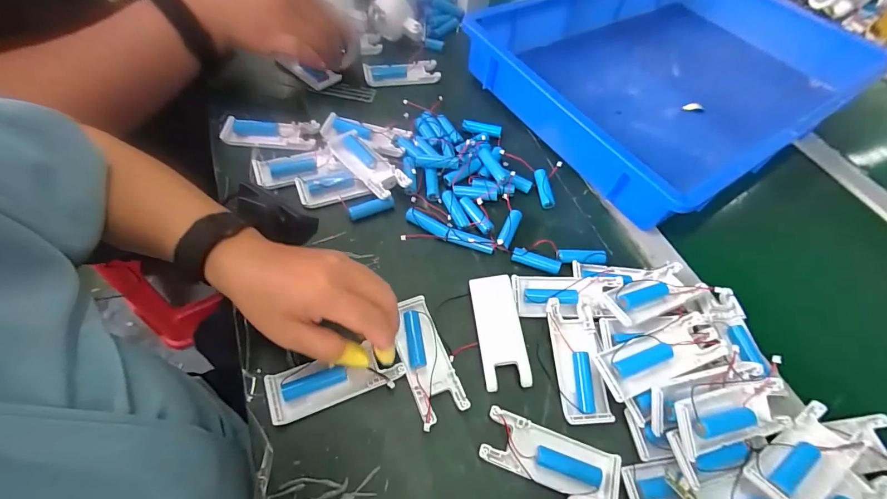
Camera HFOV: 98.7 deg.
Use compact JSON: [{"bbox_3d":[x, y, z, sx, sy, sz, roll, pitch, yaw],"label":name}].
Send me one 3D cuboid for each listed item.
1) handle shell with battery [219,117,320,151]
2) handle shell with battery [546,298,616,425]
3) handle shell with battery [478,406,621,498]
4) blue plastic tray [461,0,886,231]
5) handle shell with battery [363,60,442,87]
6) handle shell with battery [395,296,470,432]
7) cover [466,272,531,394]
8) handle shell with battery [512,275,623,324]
[{"bbox_3d":[-0.206,-0.139,0.452,0.105,0.015,0.040,2,57,-4],"label":"handle shell with battery"},{"bbox_3d":[0.120,0.096,0.333,0.043,0.019,0.101,-2,58,-6],"label":"handle shell with battery"},{"bbox_3d":[0.083,0.162,0.297,0.105,0.010,0.040,20,58,8],"label":"handle shell with battery"},{"bbox_3d":[0.336,-0.280,0.552,0.552,0.085,0.344,-27,64,-20],"label":"blue plastic tray"},{"bbox_3d":[-0.059,-0.249,0.539,0.104,0.012,0.040,-4,58,-8],"label":"handle shell with battery"},{"bbox_3d":[-0.016,0.093,0.330,0.040,0.014,0.105,-17,60,-15],"label":"handle shell with battery"},{"bbox_3d":[0.050,0.072,0.348,0.039,0.012,0.102,-4,58,-8],"label":"cover"},{"bbox_3d":[0.117,0.047,0.362,0.099,0.016,0.045,4,57,-3],"label":"handle shell with battery"}]

